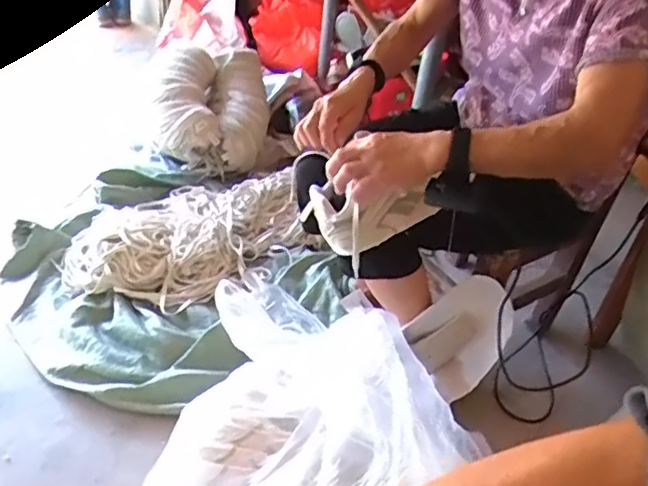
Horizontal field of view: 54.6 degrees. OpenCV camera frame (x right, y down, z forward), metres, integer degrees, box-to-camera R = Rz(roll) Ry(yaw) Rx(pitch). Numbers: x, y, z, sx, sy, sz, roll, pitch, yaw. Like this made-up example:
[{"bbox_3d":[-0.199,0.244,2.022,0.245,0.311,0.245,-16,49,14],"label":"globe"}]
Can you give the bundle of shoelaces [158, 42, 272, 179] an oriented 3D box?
[{"bbox_3d":[-0.249,-0.291,1.413,0.237,0.203,0.251,-2,38,-12],"label":"bundle of shoelaces"}]

